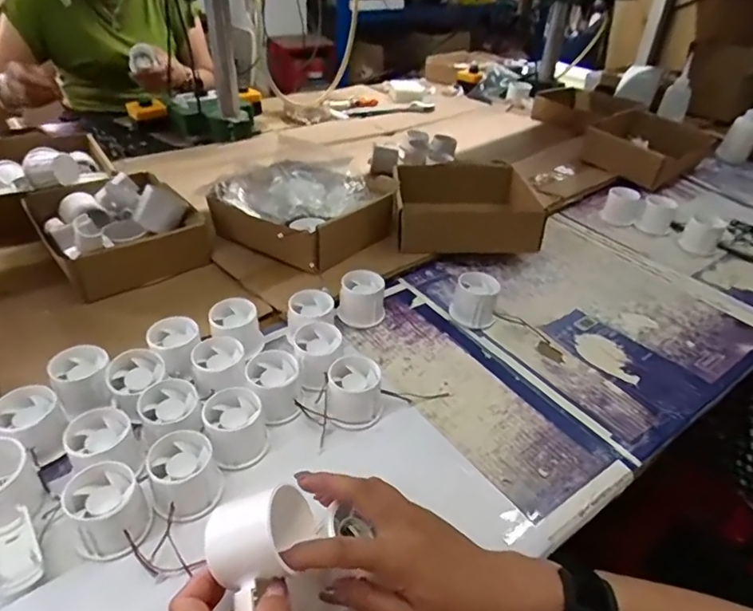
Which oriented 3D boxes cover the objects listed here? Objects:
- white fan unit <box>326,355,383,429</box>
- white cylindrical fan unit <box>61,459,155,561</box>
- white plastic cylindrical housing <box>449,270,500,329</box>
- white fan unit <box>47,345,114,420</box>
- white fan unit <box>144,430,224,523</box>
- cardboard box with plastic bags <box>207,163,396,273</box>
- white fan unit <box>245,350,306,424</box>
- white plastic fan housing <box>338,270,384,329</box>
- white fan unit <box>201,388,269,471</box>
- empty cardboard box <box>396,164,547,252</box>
[{"bbox_3d":[-0.022,0.086,0.525,0.053,0.047,0.052,0,38,-6],"label":"white fan unit"},{"bbox_3d":[-0.208,0.158,0.412,0.053,0.040,0.059,-21,44,-30],"label":"white cylindrical fan unit"},{"bbox_3d":[0.124,-0.007,0.665,0.054,0.052,0.057,3,37,-3],"label":"white plastic cylindrical housing"},{"bbox_3d":[-0.287,0.075,0.517,0.052,0.050,0.059,-11,40,-20],"label":"white fan unit"},{"bbox_3d":[-0.160,0.142,0.442,0.054,0.044,0.058,-13,41,-22],"label":"white fan unit"},{"bbox_3d":[-0.113,-0.139,0.785,0.213,0.091,0.187,26,42,25],"label":"cardboard box with plastic bags"},{"bbox_3d":[-0.100,0.081,0.526,0.051,0.050,0.058,-11,40,-20],"label":"white fan unit"},{"bbox_3d":[-0.017,-0.008,0.651,0.055,0.047,0.055,6,37,1],"label":"white plastic fan housing"},{"bbox_3d":[-0.128,0.111,0.483,0.052,0.047,0.058,-13,41,-23],"label":"white fan unit"},{"bbox_3d":[0.131,-0.151,0.827,0.199,0.086,0.207,3,37,-3],"label":"empty cardboard box"}]

